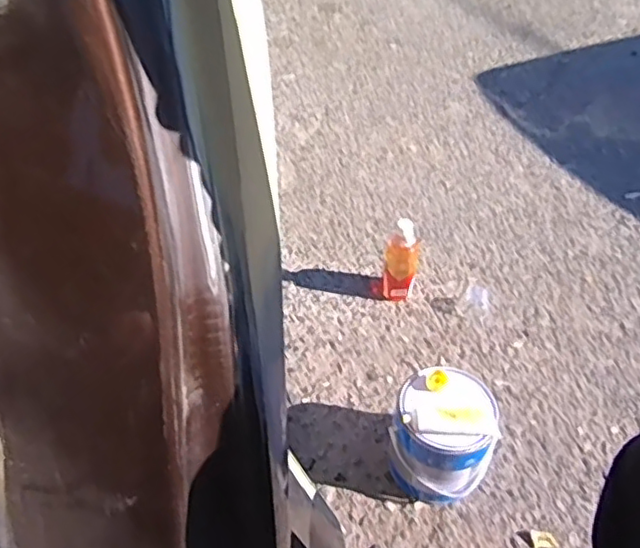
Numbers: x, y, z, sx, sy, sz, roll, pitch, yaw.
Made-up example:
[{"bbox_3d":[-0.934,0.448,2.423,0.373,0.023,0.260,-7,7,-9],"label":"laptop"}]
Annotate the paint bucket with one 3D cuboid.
[{"bbox_3d":[0.195,0.257,1.000,0.148,0.196,0.146,0,44,0],"label":"paint bucket"}]

